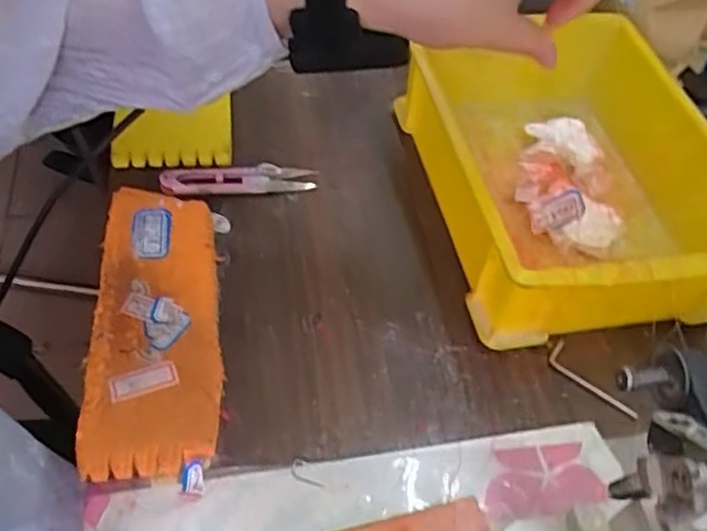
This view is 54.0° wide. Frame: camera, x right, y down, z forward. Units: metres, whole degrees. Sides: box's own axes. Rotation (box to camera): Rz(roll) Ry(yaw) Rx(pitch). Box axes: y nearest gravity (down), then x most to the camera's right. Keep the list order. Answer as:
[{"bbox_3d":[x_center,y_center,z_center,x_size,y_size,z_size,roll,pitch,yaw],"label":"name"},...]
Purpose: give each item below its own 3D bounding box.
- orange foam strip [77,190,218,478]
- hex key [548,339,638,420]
[{"bbox_3d":[-0.112,0.028,0.394,0.068,0.012,0.182,-4,52,-7],"label":"orange foam strip"},{"bbox_3d":[0.137,0.069,0.405,0.017,0.004,0.061,-27,59,-25],"label":"hex key"}]

